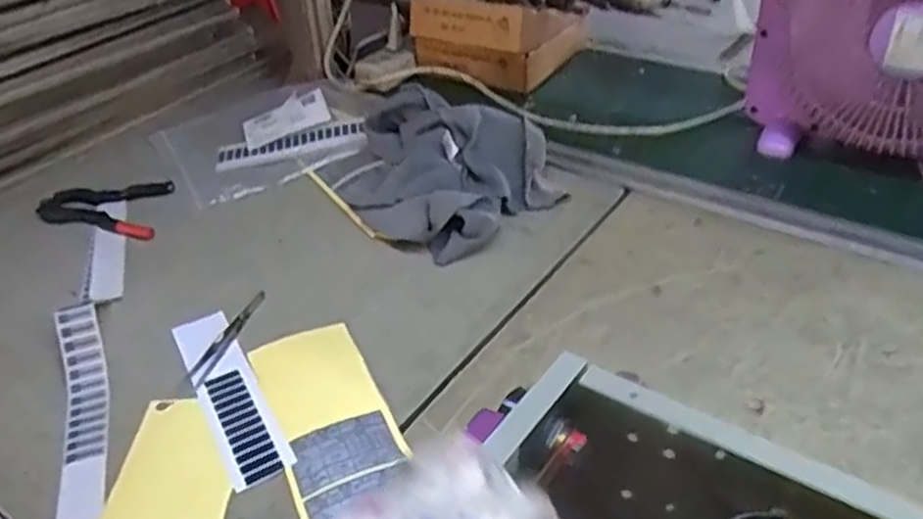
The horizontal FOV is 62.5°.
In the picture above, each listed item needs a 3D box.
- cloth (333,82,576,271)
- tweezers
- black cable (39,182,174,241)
[{"bbox_3d":[-0.022,-0.107,0.802,0.209,0.072,0.231,-31,44,-34],"label":"cloth"},{"bbox_3d":[-0.200,0.064,0.642,0.020,0.007,0.121,5,36,11],"label":"tweezers"},{"bbox_3d":[-0.386,-0.051,0.817,0.131,0.019,0.099,-2,35,0],"label":"black cable"}]

